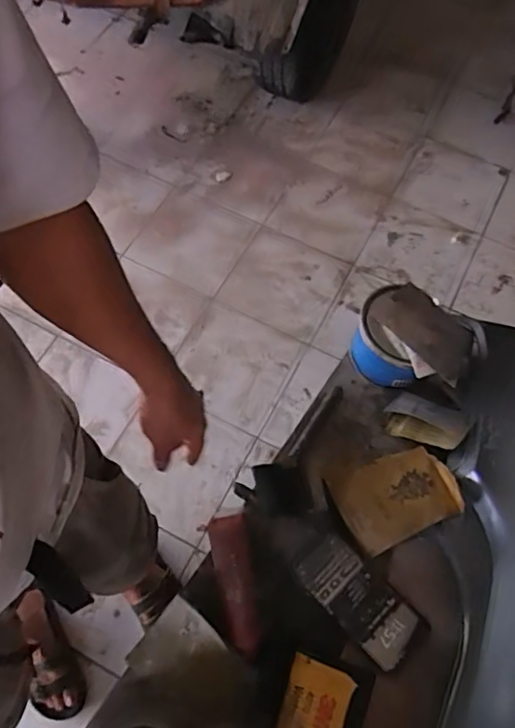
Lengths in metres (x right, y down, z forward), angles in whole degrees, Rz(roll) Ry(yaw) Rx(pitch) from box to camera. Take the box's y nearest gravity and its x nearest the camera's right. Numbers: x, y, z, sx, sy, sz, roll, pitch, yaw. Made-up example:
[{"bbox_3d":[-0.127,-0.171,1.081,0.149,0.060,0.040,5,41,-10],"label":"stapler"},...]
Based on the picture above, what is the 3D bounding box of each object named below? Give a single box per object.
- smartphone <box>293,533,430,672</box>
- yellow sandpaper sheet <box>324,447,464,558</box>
[{"bbox_3d":[0.125,0.289,0.713,0.076,0.012,0.164,-42,68,-17],"label":"smartphone"},{"bbox_3d":[0.179,0.171,0.758,0.147,0.013,0.113,-27,56,4],"label":"yellow sandpaper sheet"}]

